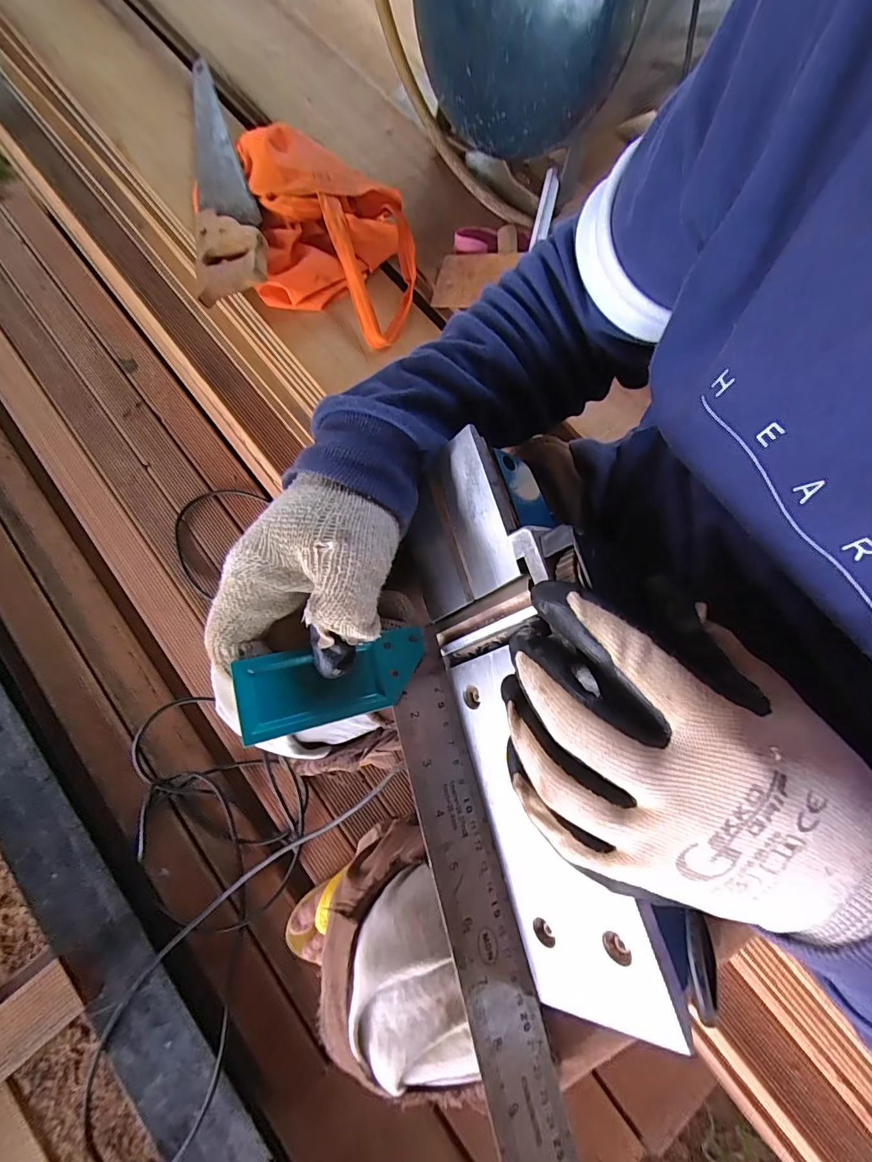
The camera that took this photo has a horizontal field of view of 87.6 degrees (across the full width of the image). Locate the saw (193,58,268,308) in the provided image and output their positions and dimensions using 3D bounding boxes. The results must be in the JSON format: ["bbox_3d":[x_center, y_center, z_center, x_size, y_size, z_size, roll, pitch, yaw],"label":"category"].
[{"bbox_3d":[-0.312,-0.601,0.660,0.103,0.026,0.527,-18,68,11],"label":"saw"}]

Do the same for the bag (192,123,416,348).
[{"bbox_3d":[-0.144,-0.480,0.621,0.217,0.075,0.346,-9,74,-6],"label":"bag"}]

